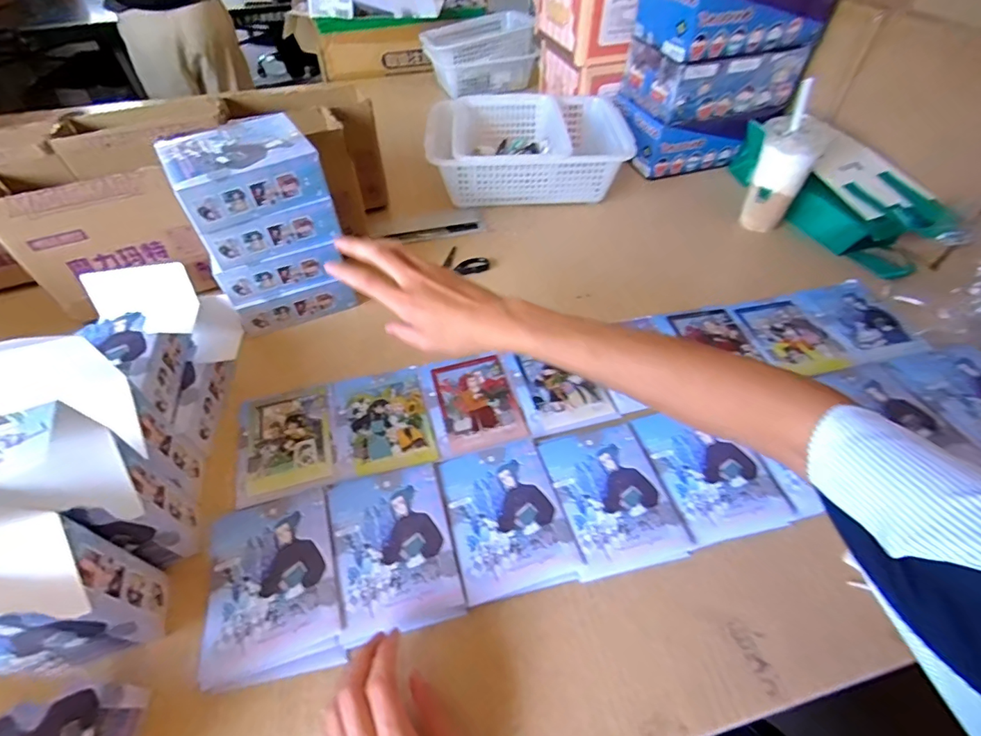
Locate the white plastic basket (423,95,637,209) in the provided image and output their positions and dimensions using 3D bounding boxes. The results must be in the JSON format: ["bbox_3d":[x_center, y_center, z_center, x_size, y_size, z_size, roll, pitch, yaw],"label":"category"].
[{"bbox_3d":[0.067,-0.406,0.855,0.336,0.101,0.272,0,50,2],"label":"white plastic basket"}]

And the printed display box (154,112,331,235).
[{"bbox_3d":[-0.285,-0.233,0.540,0.148,0.063,0.114,-24,53,-18],"label":"printed display box"}]

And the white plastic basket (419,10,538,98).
[{"bbox_3d":[-0.027,-0.766,1.129,0.260,0.128,0.151,-6,50,-3],"label":"white plastic basket"}]

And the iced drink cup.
[{"bbox_3d":[0.450,-0.312,0.709,0.086,0.187,0.074,26,55,22],"label":"iced drink cup"}]

